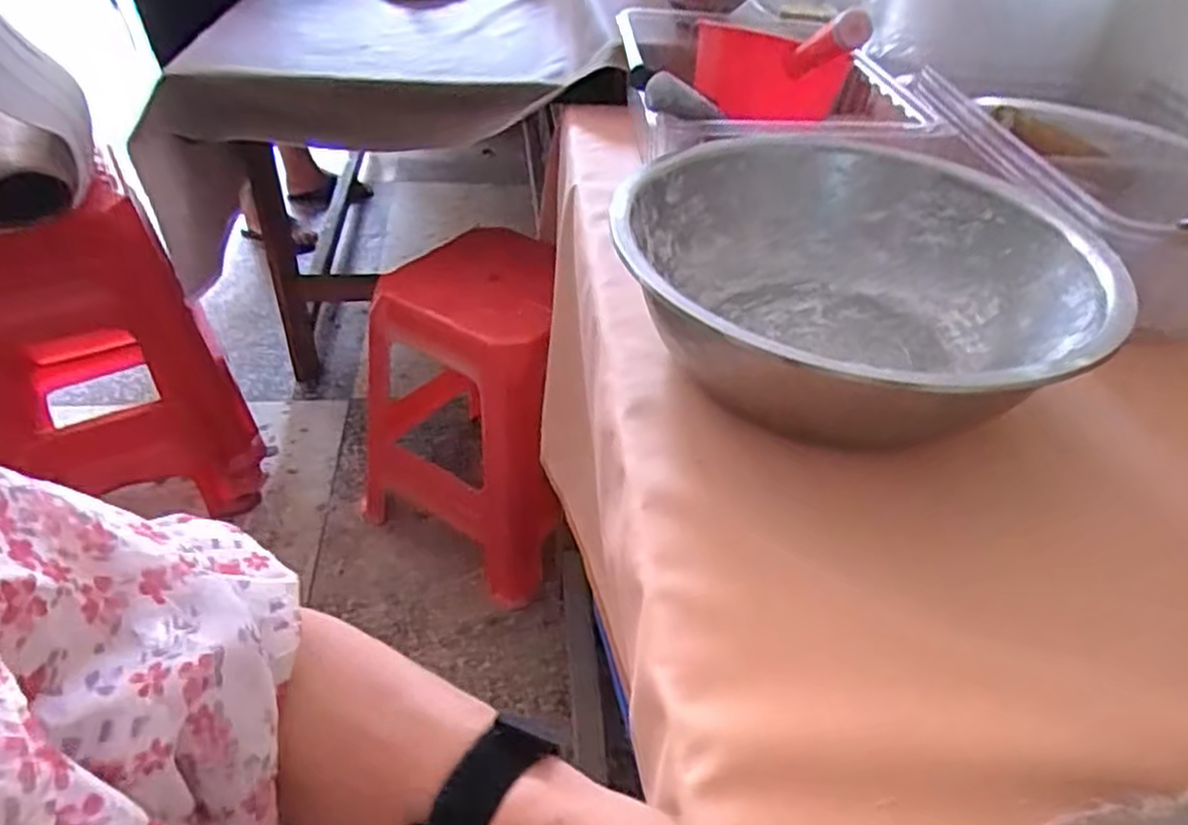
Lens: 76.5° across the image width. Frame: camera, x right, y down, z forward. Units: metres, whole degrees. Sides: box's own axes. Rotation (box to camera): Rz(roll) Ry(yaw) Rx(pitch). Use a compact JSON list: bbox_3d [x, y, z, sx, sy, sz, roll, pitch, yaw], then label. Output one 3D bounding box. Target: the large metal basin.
[{"bbox_3d":[0.180,-0.094,0.564,0.318,0.109,0.324,3,41,-3],"label":"large metal basin"}]

